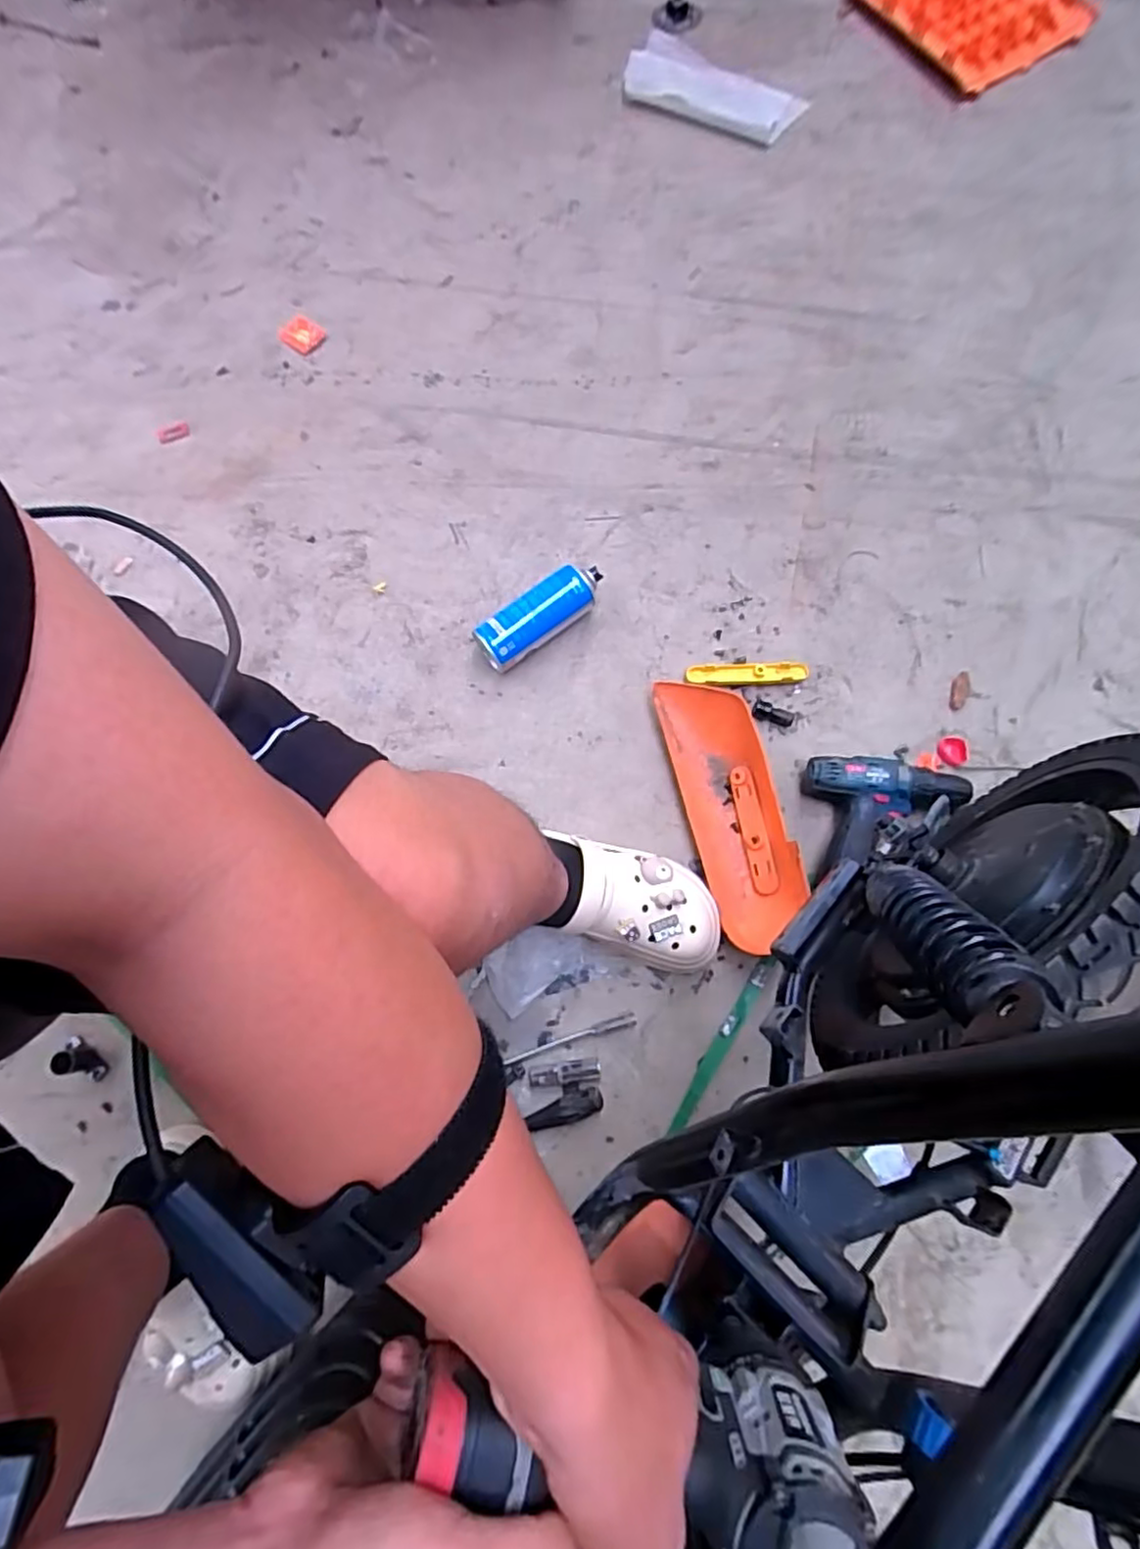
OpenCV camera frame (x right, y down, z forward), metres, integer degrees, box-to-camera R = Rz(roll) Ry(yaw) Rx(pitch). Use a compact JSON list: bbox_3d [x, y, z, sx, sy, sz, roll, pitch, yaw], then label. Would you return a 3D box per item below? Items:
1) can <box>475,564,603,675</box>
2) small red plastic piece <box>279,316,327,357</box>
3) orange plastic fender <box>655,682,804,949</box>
[{"bbox_3d":[-0.035,-0.203,0.828,0.178,0.070,0.057,-41,77,-6],"label":"can"},{"bbox_3d":[-0.404,-0.662,0.982,0.068,0.010,0.049,38,79,11],"label":"small red plastic piece"},{"bbox_3d":[0.191,0.038,0.767,0.101,0.060,0.330,-14,75,-2],"label":"orange plastic fender"}]

